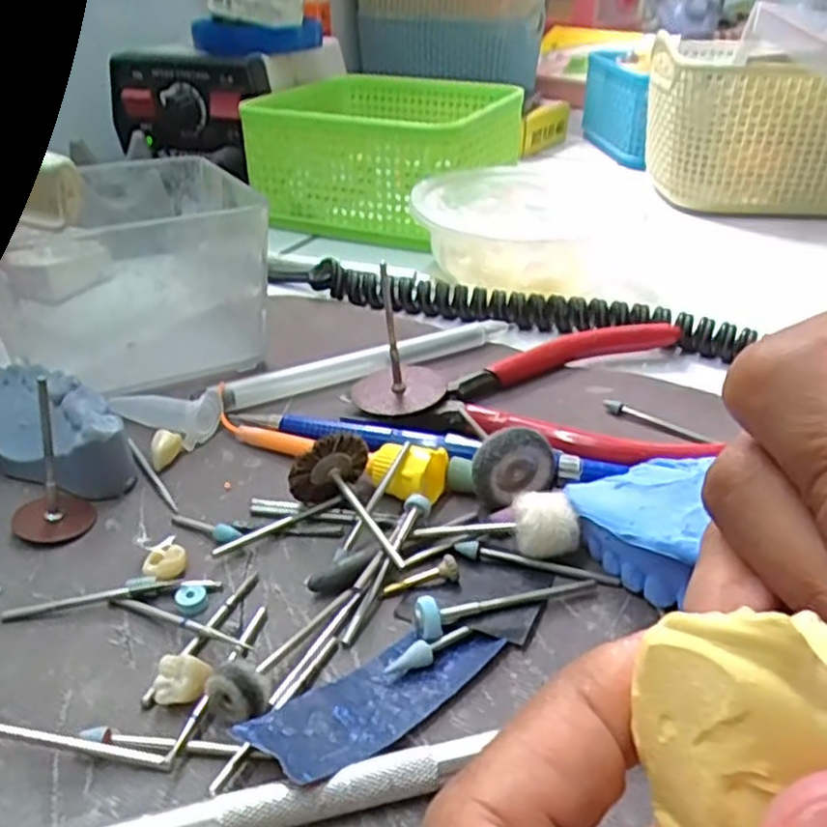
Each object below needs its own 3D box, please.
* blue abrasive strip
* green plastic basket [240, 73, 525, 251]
[{"bbox_3d":[-0.007,0.058,0.160,0.057,0.010,0.021,-28,42,-36],"label":"blue abrasive strip"},{"bbox_3d":[-0.013,-0.156,0.448,0.130,0.063,0.130,12,35,16],"label":"green plastic basket"}]

